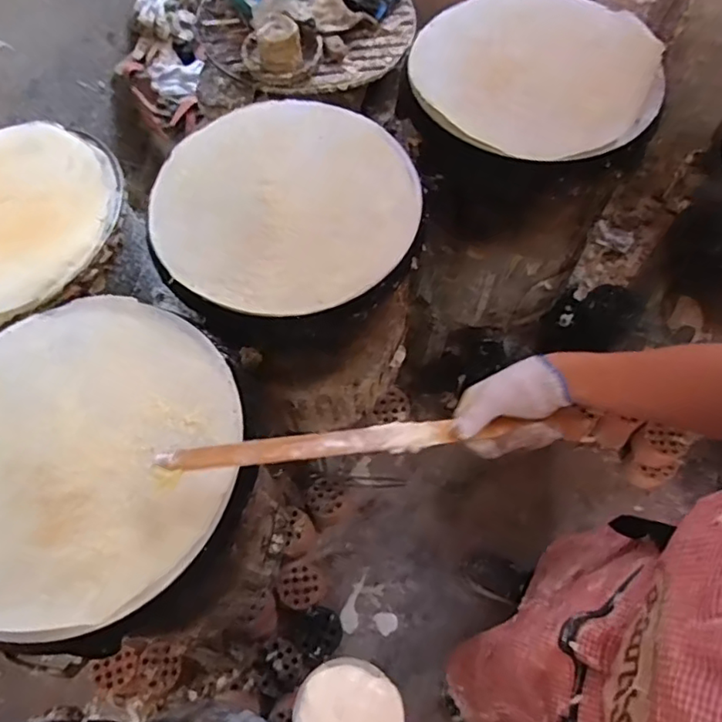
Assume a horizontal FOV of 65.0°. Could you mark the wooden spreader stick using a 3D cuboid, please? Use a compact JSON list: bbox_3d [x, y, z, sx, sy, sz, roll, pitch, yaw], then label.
[{"bbox_3d":[0.020,0.080,0.580,0.440,0.013,0.028,-5,64,-2],"label":"wooden spreader stick"}]

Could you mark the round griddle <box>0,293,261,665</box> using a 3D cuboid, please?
[{"bbox_3d":[-0.330,0.103,0.655,0.389,0.042,0.378,-1,64,2],"label":"round griddle"}]

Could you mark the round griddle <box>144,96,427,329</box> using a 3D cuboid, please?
[{"bbox_3d":[-0.104,-0.230,0.804,0.370,0.034,0.372,-1,64,2],"label":"round griddle"}]

